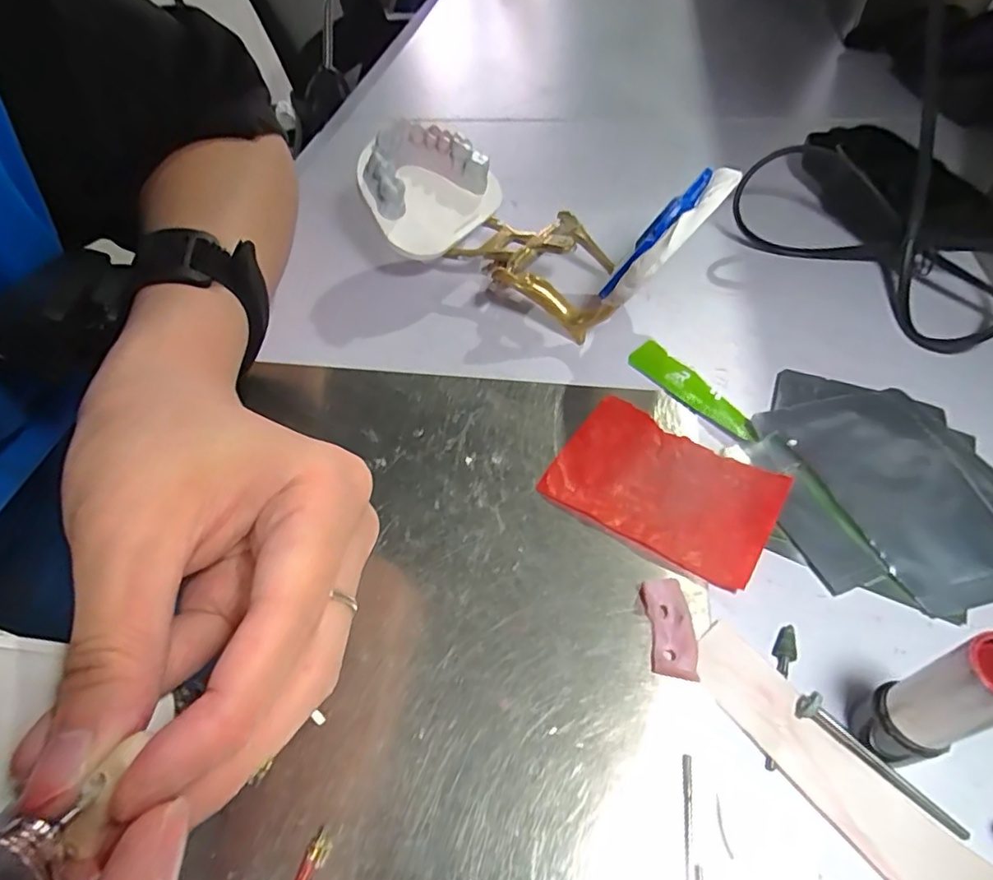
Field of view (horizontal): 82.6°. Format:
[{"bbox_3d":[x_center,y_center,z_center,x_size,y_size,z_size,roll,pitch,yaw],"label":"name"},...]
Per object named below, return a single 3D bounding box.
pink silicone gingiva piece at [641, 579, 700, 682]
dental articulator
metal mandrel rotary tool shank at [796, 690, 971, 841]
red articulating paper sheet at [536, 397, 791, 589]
[{"bbox_3d":[0.056,0.061,0.184,0.014,0.007,0.030,-3,51,4],"label":"pink silicone gingiva piece"},{"bbox_3d":[0.013,-0.104,0.275,0.179,0.079,0.070,24,57,23],"label":"dental articulator"},{"bbox_3d":[0.106,0.088,0.155,0.046,0.009,0.005,34,62,29],"label":"metal mandrel rotary tool shank"},{"bbox_3d":[0.065,0.016,0.220,0.081,0.004,0.056,26,58,25],"label":"red articulating paper sheet"}]

